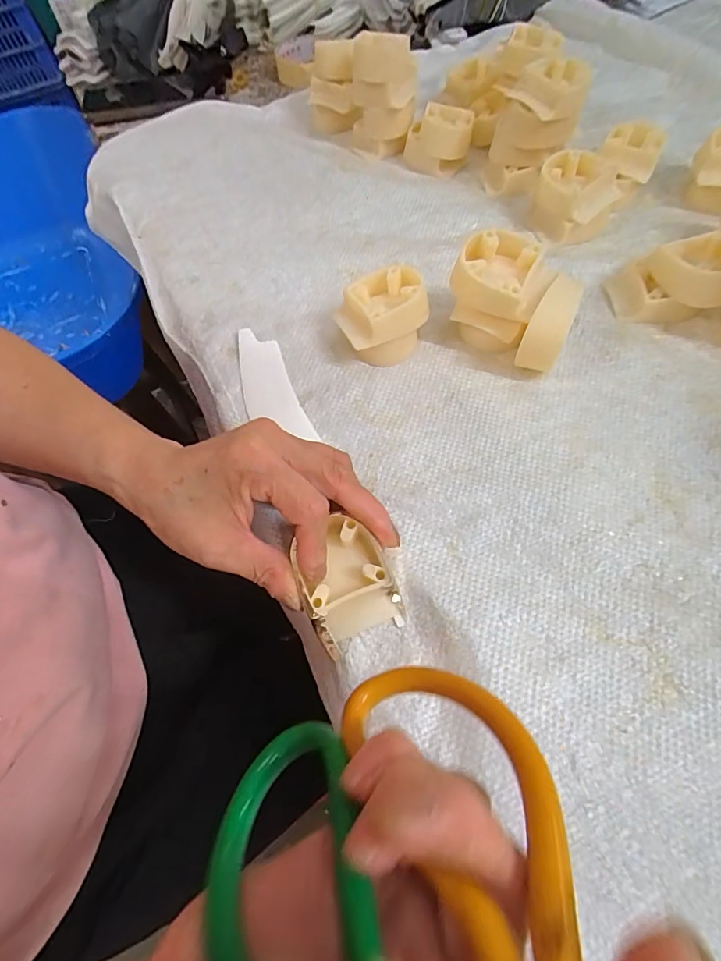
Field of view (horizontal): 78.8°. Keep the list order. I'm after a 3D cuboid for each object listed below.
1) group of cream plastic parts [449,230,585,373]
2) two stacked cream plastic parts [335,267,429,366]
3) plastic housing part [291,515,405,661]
[{"bbox_3d":[0.098,-0.115,0.289,0.086,0.061,0.051,33,67,18],"label":"group of cream plastic parts"},{"bbox_3d":[0.015,-0.111,0.300,0.055,0.044,0.046,-17,62,-7],"label":"two stacked cream plastic parts"},{"bbox_3d":[-0.008,0.052,0.226,0.044,0.024,0.057,-23,63,-11],"label":"plastic housing part"}]

